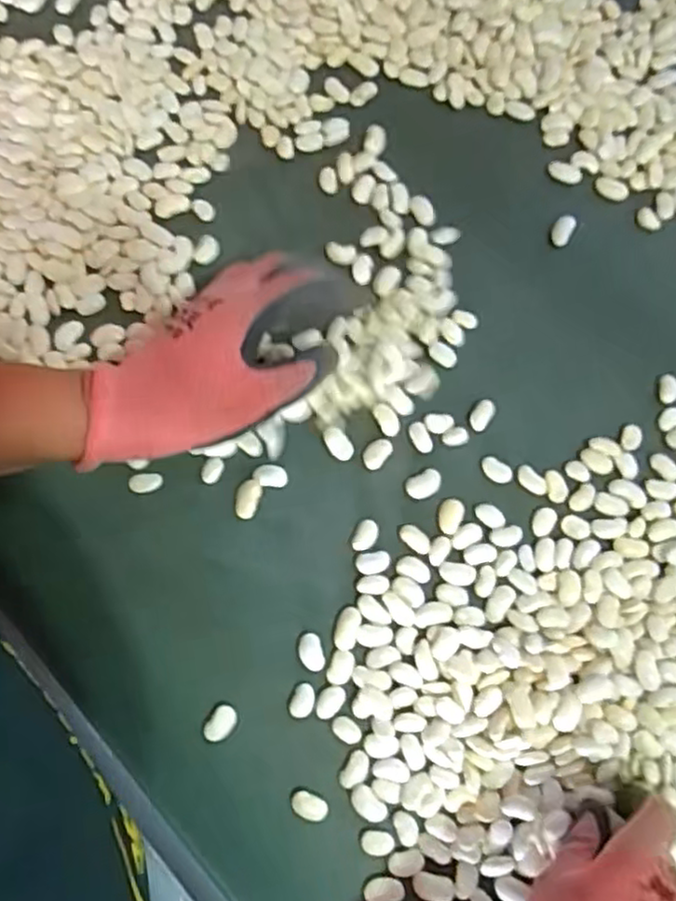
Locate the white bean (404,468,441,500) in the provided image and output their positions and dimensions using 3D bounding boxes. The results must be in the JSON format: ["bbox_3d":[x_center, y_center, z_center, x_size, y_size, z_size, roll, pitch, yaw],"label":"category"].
[{"bbox_3d":[0.055,0.022,0.446,0.024,0.004,0.016,-26,79,-7],"label":"white bean"}]

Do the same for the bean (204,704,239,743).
[{"bbox_3d":[-0.068,0.159,0.408,0.015,0.004,0.021,30,78,5],"label":"bean"}]

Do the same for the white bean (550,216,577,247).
[{"bbox_3d":[0.156,-0.152,0.488,0.014,0.011,0.023,30,78,5],"label":"white bean"}]

